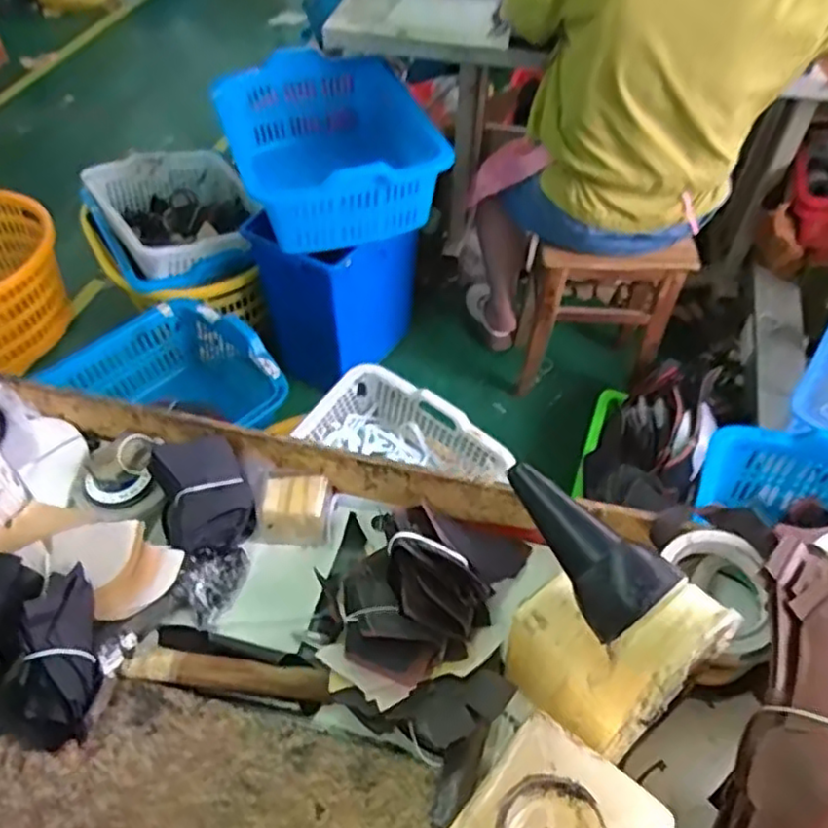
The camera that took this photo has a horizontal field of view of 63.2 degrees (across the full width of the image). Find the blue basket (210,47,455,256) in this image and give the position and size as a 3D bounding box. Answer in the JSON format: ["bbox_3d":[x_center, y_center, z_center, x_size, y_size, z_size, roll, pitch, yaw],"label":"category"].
[{"bbox_3d":[-0.188,-0.553,1.475,0.386,0.231,0.486,-16,53,-13],"label":"blue basket"}]

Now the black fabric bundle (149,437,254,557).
[{"bbox_3d":[-0.206,0.080,0.658,0.085,0.066,0.104,-23,55,-18],"label":"black fabric bundle"}]

